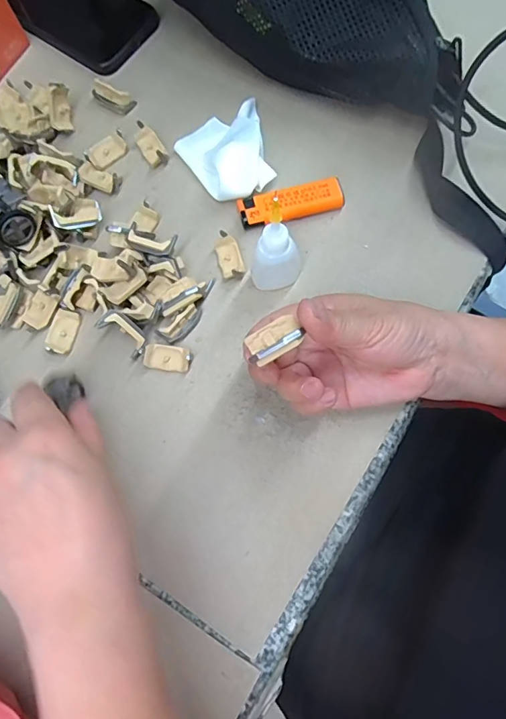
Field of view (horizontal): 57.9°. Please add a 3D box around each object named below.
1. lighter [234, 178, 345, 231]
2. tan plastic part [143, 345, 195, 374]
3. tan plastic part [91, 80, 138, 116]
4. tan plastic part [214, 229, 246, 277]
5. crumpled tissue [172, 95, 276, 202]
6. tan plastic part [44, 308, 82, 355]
[{"bbox_3d":[0.029,-0.120,0.356,0.079,0.015,0.025,-15,75,-3],"label":"lighter"},{"bbox_3d":[-0.060,-0.001,0.327,0.032,0.012,0.017,8,75,3],"label":"tan plastic part"},{"bbox_3d":[-0.119,-0.222,0.385,0.035,0.014,0.014,21,76,6],"label":"tan plastic part"},{"bbox_3d":[-0.017,-0.077,0.343,0.016,0.016,0.035,-16,75,-3],"label":"tan plastic part"},{"bbox_3d":[-0.024,-0.165,0.362,0.068,0.028,0.086,-9,75,-2],"label":"crumpled tissue"},{"bbox_3d":[-0.138,-0.020,0.333,0.019,0.009,0.033,16,75,-18],"label":"tan plastic part"}]

